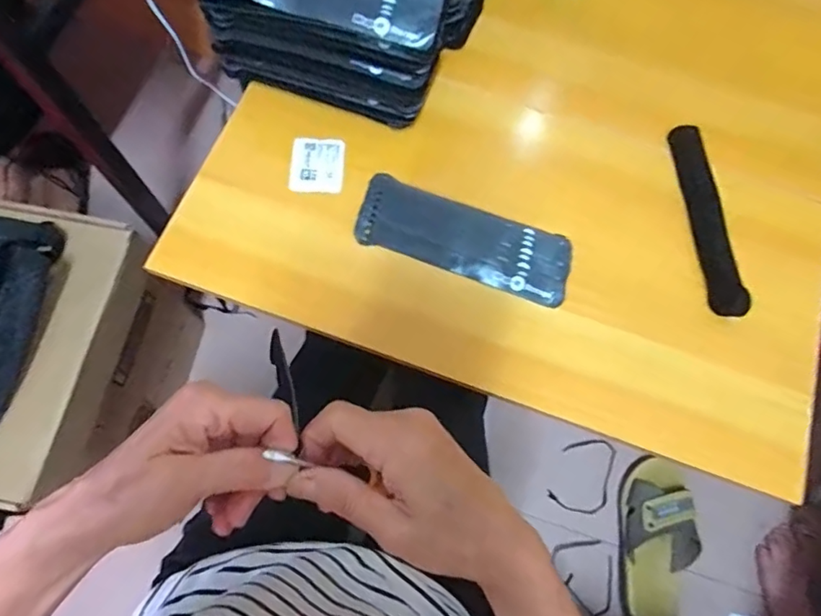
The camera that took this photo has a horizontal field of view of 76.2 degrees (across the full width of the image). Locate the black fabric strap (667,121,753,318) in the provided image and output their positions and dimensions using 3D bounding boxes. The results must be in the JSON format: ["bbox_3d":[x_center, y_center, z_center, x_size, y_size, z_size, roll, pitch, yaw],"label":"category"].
[{"bbox_3d":[0.283,-0.089,0.501,0.029,0.016,0.200,-4,73,-3],"label":"black fabric strap"}]

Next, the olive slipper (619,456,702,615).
[{"bbox_3d":[0.406,0.378,0.853,0.116,0.050,0.256,8,72,1],"label":"olive slipper"}]

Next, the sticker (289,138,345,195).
[{"bbox_3d":[-0.091,-0.139,0.509,0.049,0.005,0.060,4,75,-6],"label":"sticker"}]

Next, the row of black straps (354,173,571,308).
[{"bbox_3d":[0.050,-0.065,0.488,0.199,0.009,0.071,19,73,4],"label":"row of black straps"}]

